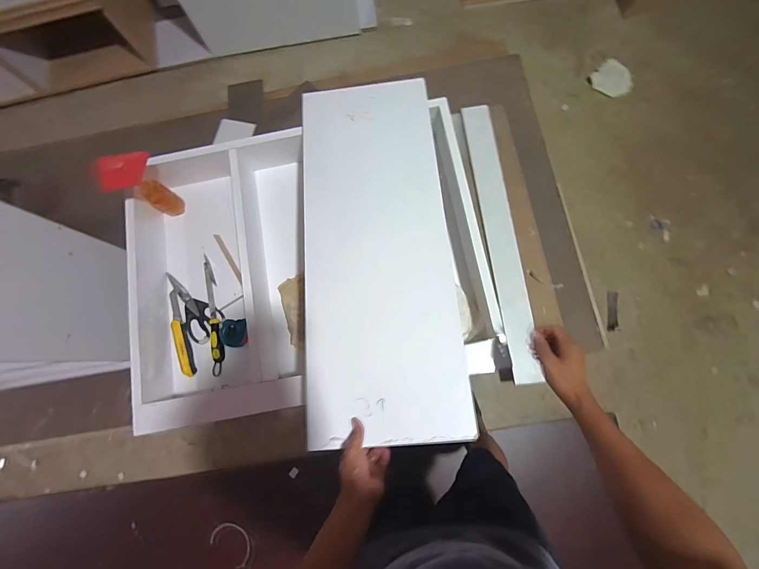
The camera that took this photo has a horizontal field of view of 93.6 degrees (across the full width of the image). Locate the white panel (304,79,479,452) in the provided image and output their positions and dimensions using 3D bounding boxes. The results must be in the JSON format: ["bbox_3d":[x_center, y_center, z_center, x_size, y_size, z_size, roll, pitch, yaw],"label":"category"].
[{"bbox_3d":[-0.007,-0.095,0.739,0.295,0.024,0.778,-5,72,2],"label":"white panel"}]

